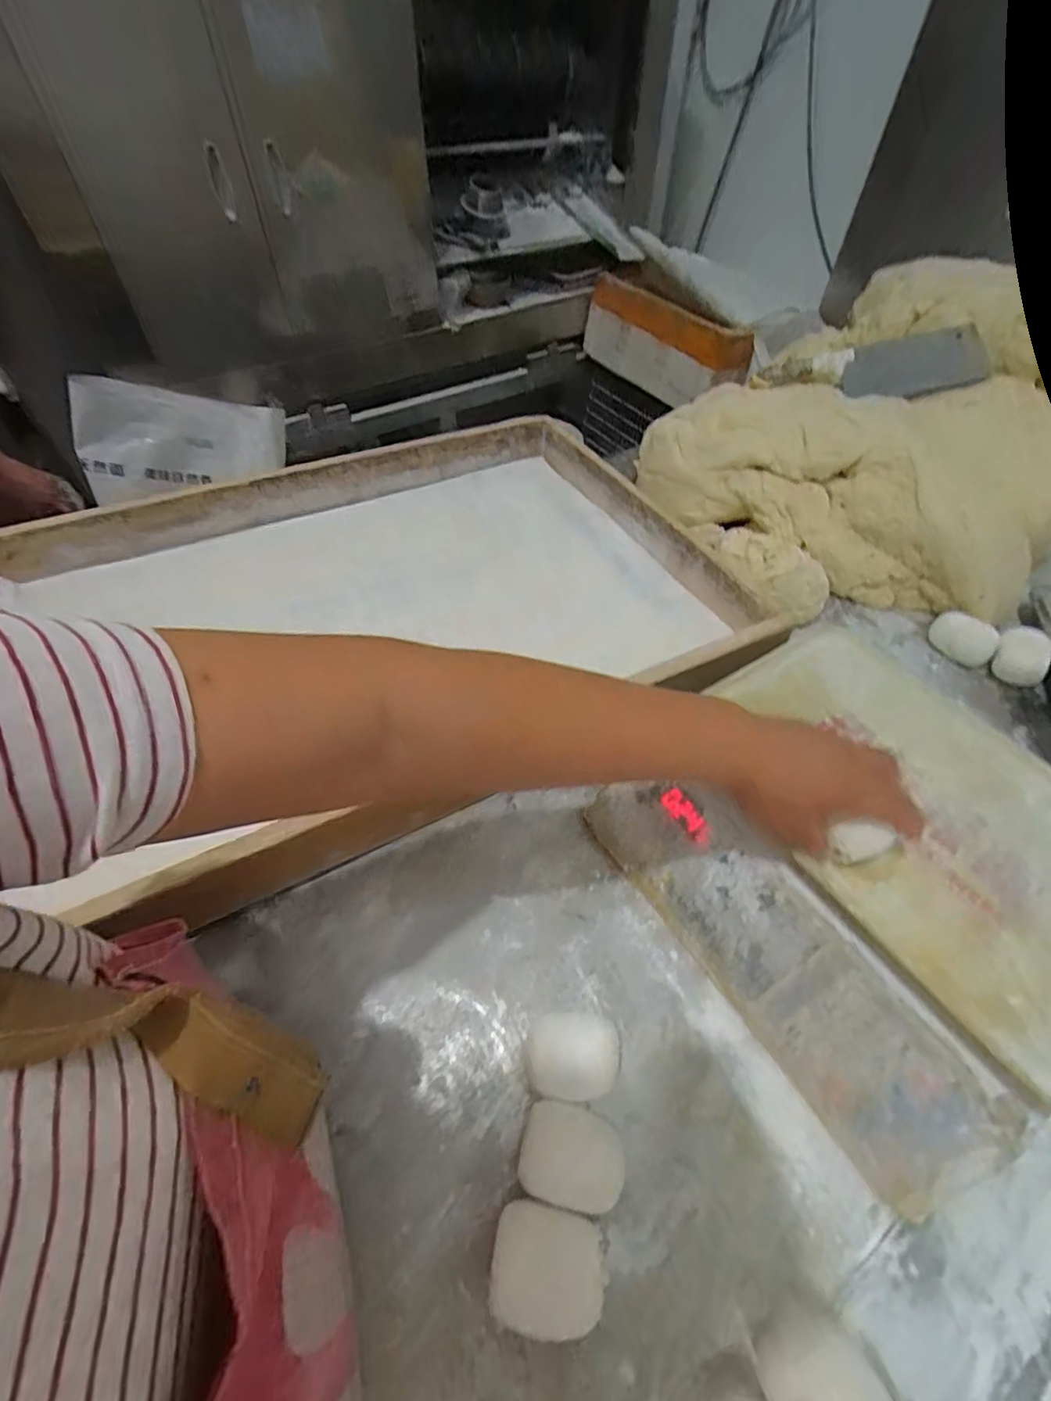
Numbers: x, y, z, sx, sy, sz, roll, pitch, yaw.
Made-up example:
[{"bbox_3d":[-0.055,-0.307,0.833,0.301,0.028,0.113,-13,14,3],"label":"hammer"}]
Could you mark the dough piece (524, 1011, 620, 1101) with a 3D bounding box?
[{"bbox_3d":[0.031,0.246,0.375,0.062,0.046,0.047,-1,51,-2],"label":"dough piece"}]

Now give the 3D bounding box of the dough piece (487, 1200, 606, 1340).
[{"bbox_3d":[0.012,0.328,0.316,0.060,0.036,0.051,8,52,5],"label":"dough piece"}]

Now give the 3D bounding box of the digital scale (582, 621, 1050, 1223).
[{"bbox_3d":[0.274,0.122,0.445,0.313,0.102,0.330,-27,57,-21],"label":"digital scale"}]

